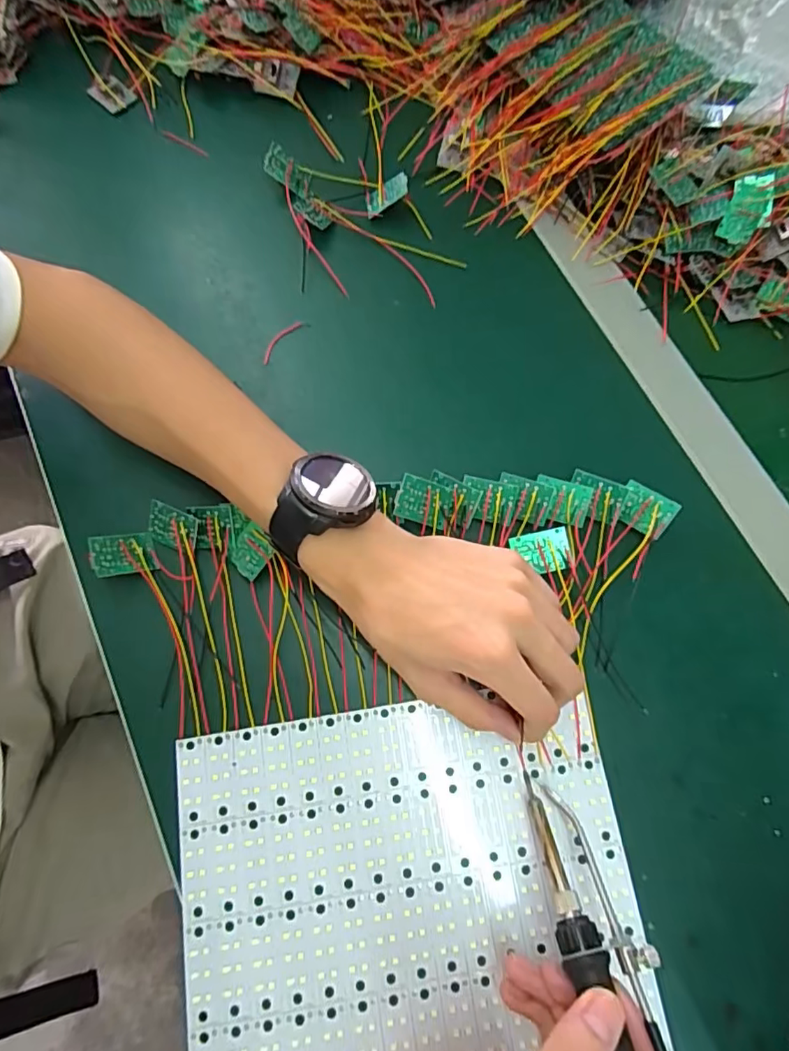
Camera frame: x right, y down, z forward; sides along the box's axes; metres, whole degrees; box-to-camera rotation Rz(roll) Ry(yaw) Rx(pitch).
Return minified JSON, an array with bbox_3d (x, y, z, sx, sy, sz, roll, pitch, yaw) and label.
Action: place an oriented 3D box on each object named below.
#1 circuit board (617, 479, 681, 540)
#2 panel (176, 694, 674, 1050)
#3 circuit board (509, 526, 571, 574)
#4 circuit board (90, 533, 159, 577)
[{"bbox_3d":[0.159,-0.009,0.342,0.033,0.005,0.027,31,95,22],"label":"circuit board"},{"bbox_3d":[0.008,0.193,0.289,0.235,0.006,0.181,-8,73,-4],"label":"panel"},{"bbox_3d":[0.090,0.017,0.333,0.034,0.004,0.027,-8,85,8],"label":"circuit board"},{"bbox_3d":[-0.165,0.018,0.328,0.037,0.004,0.026,-5,64,-39],"label":"circuit board"}]

